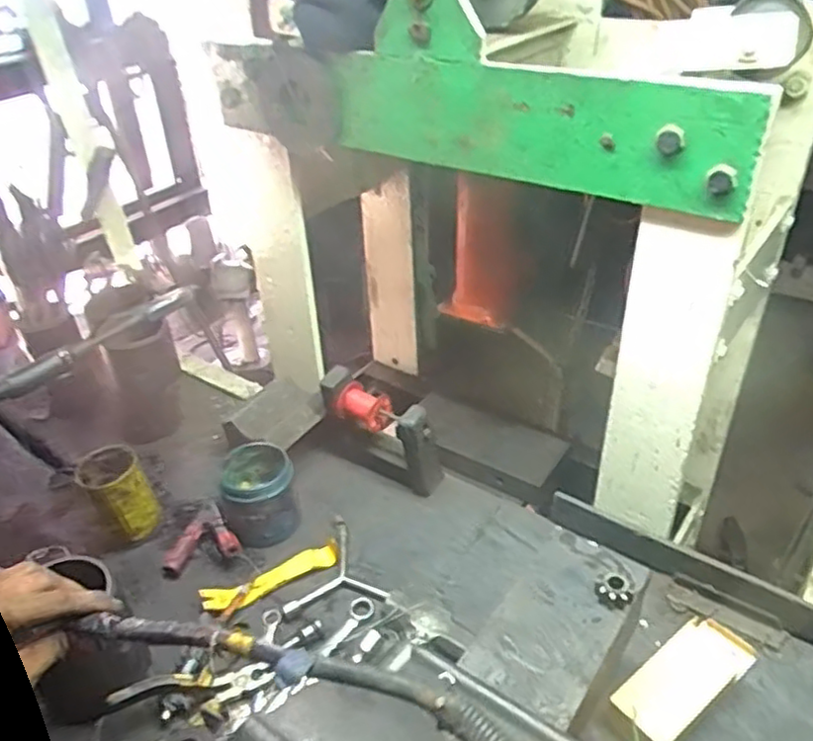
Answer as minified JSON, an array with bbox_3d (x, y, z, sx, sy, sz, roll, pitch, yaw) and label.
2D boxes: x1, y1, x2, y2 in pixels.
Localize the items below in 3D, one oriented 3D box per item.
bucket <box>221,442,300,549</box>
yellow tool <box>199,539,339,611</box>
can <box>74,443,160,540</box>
[{"bbox_3d":[-0.188,0.157,0.875,0.090,0.087,0.096,-2,36,1],"label":"bucket"},{"bbox_3d":[-0.160,0.247,0.816,0.165,0.017,0.034,-16,38,-18],"label":"yellow tool"},{"bbox_3d":[-0.365,0.160,0.870,0.072,0.107,0.077,-2,36,1],"label":"can"}]

